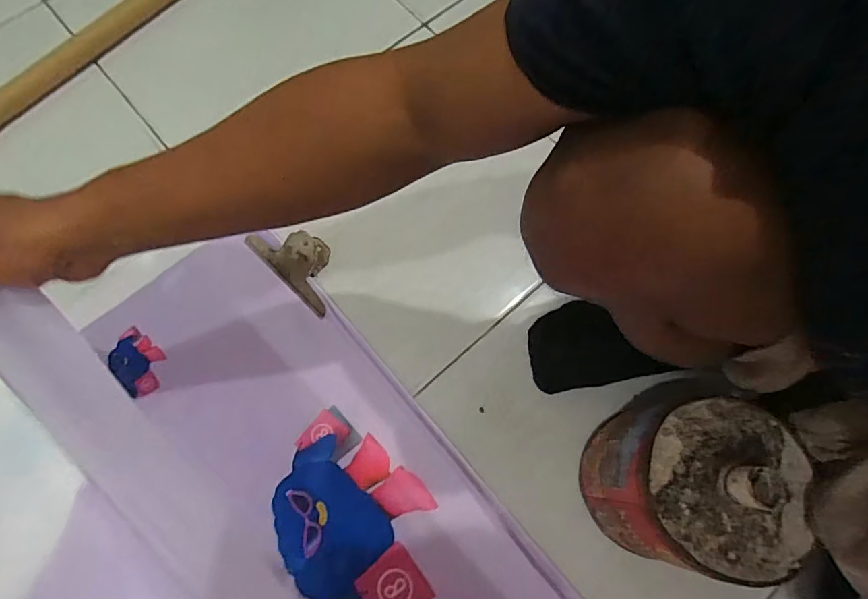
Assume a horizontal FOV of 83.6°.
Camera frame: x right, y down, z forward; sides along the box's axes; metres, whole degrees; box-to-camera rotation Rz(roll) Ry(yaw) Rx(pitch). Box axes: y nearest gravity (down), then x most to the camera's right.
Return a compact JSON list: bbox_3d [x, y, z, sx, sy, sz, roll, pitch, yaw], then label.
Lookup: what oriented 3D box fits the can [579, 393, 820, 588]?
[{"bbox_3d":[0.240,0.167,0.458,0.149,0.168,0.151,6,73,0],"label":"can"}]

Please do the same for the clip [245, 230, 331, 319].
[{"bbox_3d":[-0.160,-0.047,0.588,0.124,0.025,0.067,43,76,11],"label":"clip"}]

